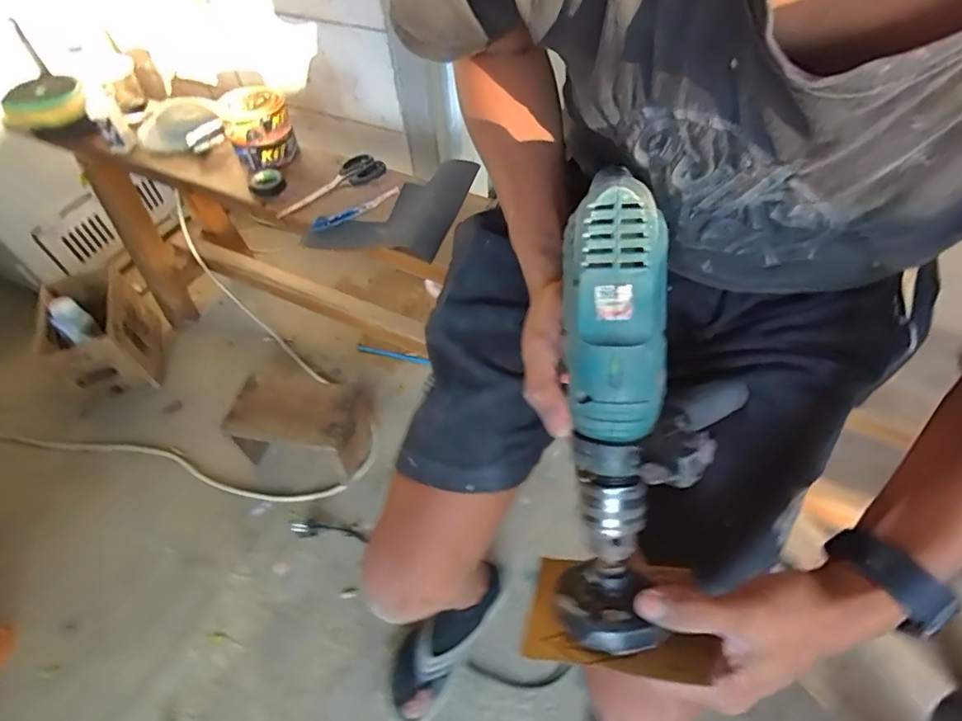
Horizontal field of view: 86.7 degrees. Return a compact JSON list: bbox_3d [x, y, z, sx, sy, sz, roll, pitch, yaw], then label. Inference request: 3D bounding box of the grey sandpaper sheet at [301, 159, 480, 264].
[{"bbox_3d":[-0.136,-0.263,0.838,0.202,0.028,0.255,11,55,12],"label":"grey sandpaper sheet"}]

